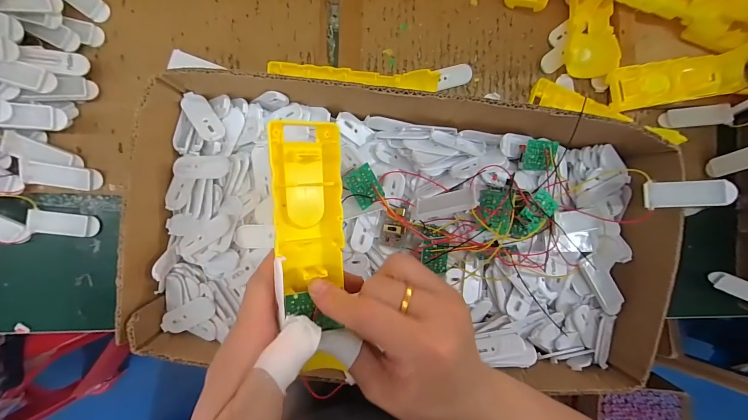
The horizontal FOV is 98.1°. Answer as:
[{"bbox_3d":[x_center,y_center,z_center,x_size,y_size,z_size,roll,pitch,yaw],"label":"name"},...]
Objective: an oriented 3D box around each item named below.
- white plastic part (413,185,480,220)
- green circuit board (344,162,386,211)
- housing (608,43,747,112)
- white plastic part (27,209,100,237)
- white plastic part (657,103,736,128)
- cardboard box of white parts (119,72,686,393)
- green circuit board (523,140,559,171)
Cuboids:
[{"bbox_3d":[0.062,-0.006,0.284,0.055,0.024,0.017,-15,91,23],"label":"white plastic part"},{"bbox_3d":[-0.007,-0.021,0.287,0.028,0.007,0.035,-32,114,-9],"label":"green circuit board"},{"bbox_3d":[0.318,-0.133,0.334,0.155,0.028,0.048,-11,90,-6],"label":"housing"},{"bbox_3d":[-0.293,0.014,0.308,0.062,0.011,0.022,7,88,-6],"label":"white plastic part"},{"bbox_3d":[0.345,-0.100,0.348,0.059,0.013,0.021,-3,89,8],"label":"white plastic part"},{"bbox_3d":[0.030,0.019,0.286,0.420,0.090,0.234,6,88,-6],"label":"cardboard box of white parts"},{"bbox_3d":[0.146,-0.048,0.285,0.032,0.005,0.026,-1,106,-14],"label":"green circuit board"}]

